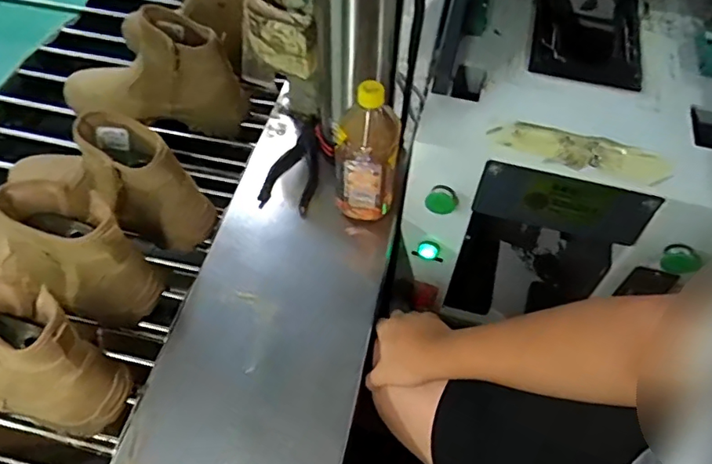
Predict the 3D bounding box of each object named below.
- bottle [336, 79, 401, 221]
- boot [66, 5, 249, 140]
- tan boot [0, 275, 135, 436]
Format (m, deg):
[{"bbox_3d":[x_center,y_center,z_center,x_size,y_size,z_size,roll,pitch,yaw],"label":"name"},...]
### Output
[{"bbox_3d":[0.017,-0.099,0.686,0.079,0.197,0.088,6,56,4],"label":"bottle"},{"bbox_3d":[-0.326,-0.254,0.843,0.291,0.171,0.102,11,52,9],"label":"boot"},{"bbox_3d":[-0.409,0.122,0.573,0.288,0.162,0.102,8,52,6],"label":"tan boot"}]

